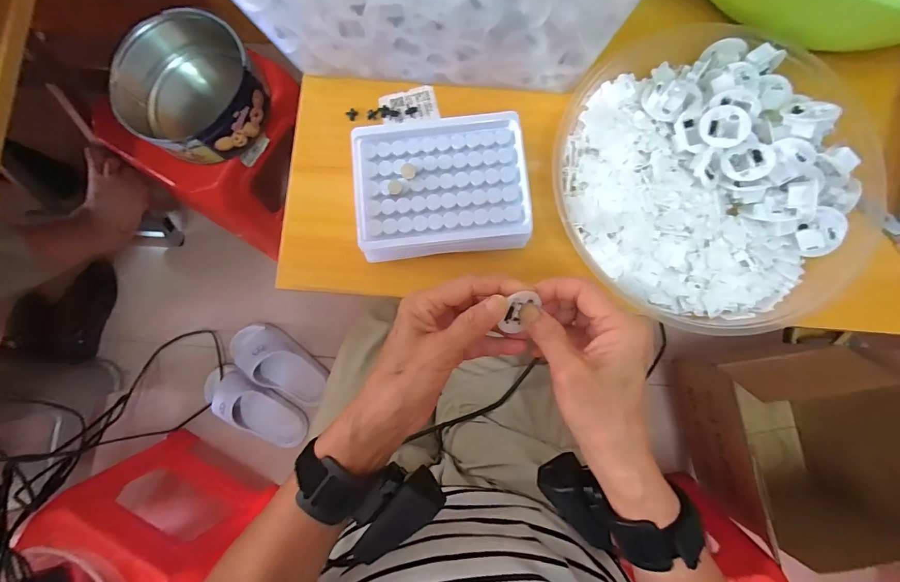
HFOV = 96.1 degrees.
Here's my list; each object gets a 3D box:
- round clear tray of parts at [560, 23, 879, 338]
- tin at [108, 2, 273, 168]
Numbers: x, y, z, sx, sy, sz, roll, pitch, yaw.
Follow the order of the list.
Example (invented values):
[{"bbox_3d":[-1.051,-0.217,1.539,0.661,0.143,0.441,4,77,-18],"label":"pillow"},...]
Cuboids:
[{"bbox_3d":[0.200,-0.090,0.303,0.218,0.042,0.232,-42,84,-3],"label":"round clear tray of parts"},{"bbox_3d":[-0.371,-0.284,0.602,0.190,0.138,0.176,0,84,2],"label":"tin"}]

